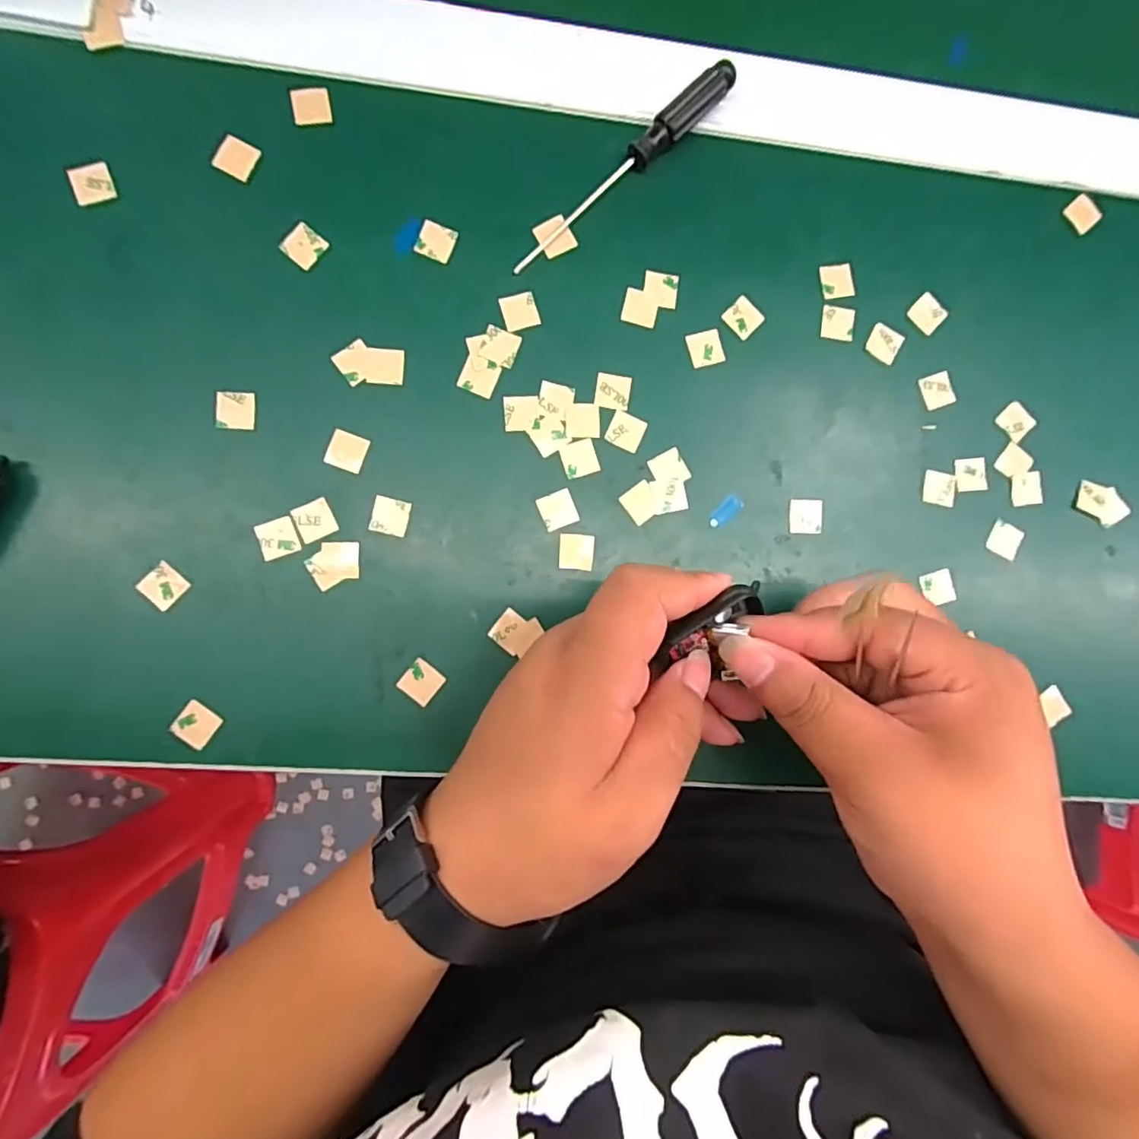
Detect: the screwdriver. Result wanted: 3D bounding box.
[{"bbox_3d":[0.026,-0.179,0.264,0.015,0.012,0.130,44,84,-2],"label":"screwdriver"}]

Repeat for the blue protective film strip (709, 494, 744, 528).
[{"bbox_3d":[0.071,-0.026,0.269,0.008,0.004,0.018,45,84,-2],"label":"blue protective film strip"}]

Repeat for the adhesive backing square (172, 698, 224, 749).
[{"bbox_3d":[-0.152,0.063,0.243,0.016,0.004,0.015,38,82,-9],"label":"adhesive backing square"}]

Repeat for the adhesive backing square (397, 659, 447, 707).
[{"bbox_3d":[-0.063,0.048,0.253,0.015,0.004,0.015,39,83,-1],"label":"adhesive backing square"}]

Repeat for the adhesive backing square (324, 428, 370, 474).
[{"bbox_3d":[-0.095,-0.050,0.255,0.015,0.004,0.016,19,84,-10],"label":"adhesive backing square"}]

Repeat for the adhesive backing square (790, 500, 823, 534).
[{"bbox_3d":[0.109,-0.024,0.274,0.016,0.004,0.016,1,89,-7],"label":"adhesive backing square"}]

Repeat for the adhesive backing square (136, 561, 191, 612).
[{"bbox_3d":[-0.166,0.007,0.244,0.015,0.004,0.015,45,78,-13],"label":"adhesive backing square"}]

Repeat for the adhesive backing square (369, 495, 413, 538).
[{"bbox_3d":[-0.076,-0.023,0.255,0.015,0.004,0.015,13,84,-8],"label":"adhesive backing square"}]

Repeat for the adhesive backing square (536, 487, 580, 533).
[{"bbox_3d":[-0.005,-0.026,0.263,0.015,0.004,0.015,-24,86,-8],"label":"adhesive backing square"}]

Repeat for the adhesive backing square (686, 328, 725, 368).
[{"bbox_3d":[0.062,-0.101,0.273,0.015,0.004,0.016,-15,89,-5],"label":"adhesive backing square"}]

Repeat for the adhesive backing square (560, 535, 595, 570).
[{"bbox_3d":[0.003,-0.008,0.262,0.015,0.004,0.015,2,85,-8],"label":"adhesive backing square"}]

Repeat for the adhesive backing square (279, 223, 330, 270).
[{"bbox_3d":[-0.114,-0.139,0.256,0.014,0.004,0.016,36,77,-10],"label":"adhesive backing square"}]

